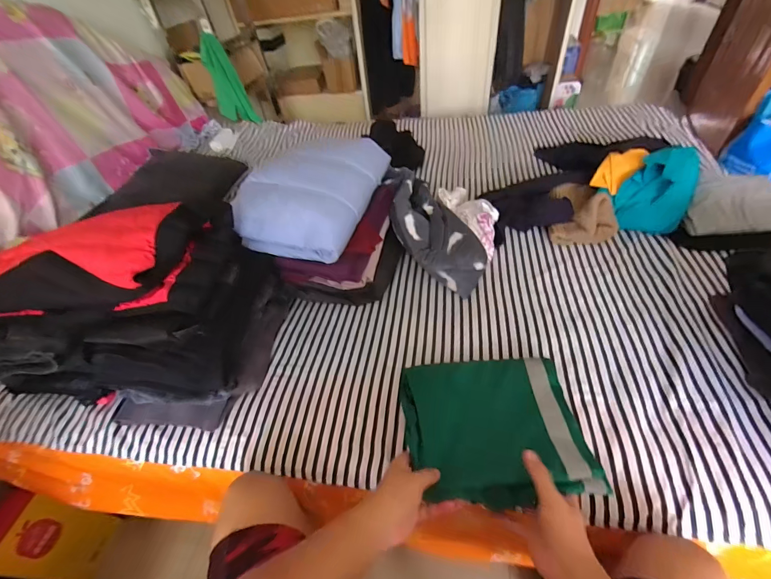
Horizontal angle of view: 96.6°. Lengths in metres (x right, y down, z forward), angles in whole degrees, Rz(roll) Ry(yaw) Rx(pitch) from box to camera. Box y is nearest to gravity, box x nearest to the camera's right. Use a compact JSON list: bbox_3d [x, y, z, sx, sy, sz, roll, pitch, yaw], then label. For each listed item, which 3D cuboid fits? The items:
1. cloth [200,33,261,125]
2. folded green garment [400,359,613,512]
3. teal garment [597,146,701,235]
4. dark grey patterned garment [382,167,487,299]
[{"bbox_3d":[-0.726,-0.952,1.583,0.164,0.336,0.077,-20,47,-11],"label":"cloth"},{"bbox_3d":[0.169,0.214,0.569,0.272,0.040,0.262,-6,29,2],"label":"folded green garment"},{"bbox_3d":[0.673,-0.255,0.882,0.198,0.154,0.134,14,49,22],"label":"teal garment"},{"bbox_3d":[0.107,-0.159,0.895,0.169,0.114,0.411,-23,66,-14],"label":"dark grey patterned garment"}]

